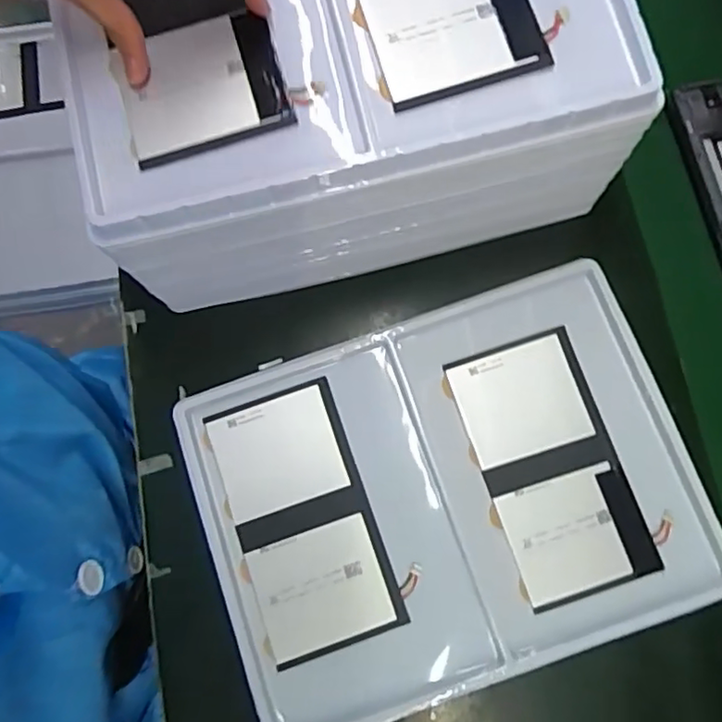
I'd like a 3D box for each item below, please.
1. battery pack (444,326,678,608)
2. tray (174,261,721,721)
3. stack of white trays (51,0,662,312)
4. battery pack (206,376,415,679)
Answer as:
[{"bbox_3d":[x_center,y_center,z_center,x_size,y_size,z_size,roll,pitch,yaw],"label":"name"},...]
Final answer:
[{"bbox_3d":[0.130,0.071,0.428,0.096,0.007,0.171,-20,78,-5],"label":"battery pack"},{"bbox_3d":[0.059,0.089,0.423,0.327,0.016,0.241,-18,78,-4],"label":"tray"},{"bbox_3d":[-0.018,-0.205,0.417,0.319,0.141,0.245,-13,78,-3],"label":"stack of white trays"},{"bbox_3d":[-0.040,0.108,0.426,0.098,0.006,0.174,-22,79,-5],"label":"battery pack"}]

